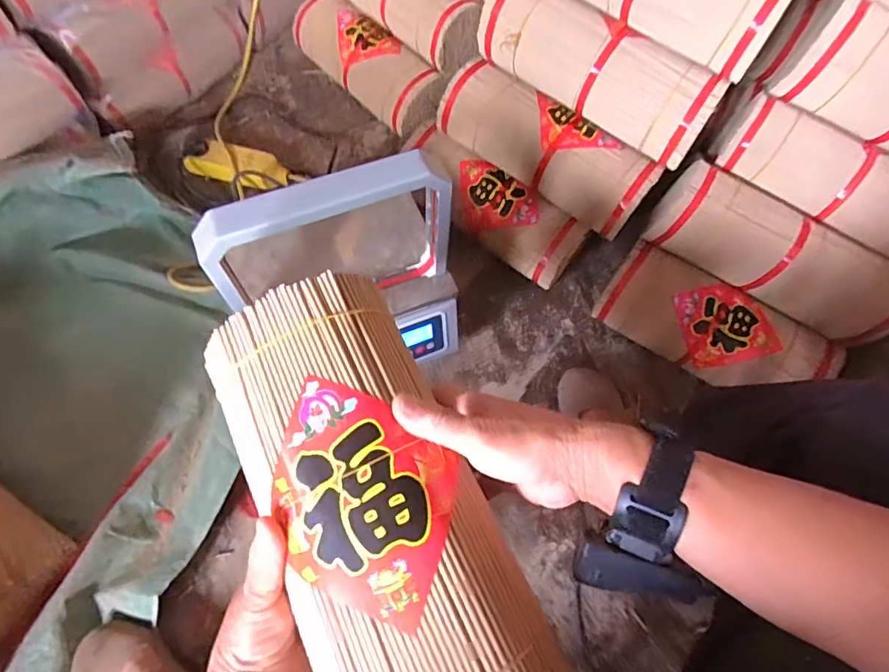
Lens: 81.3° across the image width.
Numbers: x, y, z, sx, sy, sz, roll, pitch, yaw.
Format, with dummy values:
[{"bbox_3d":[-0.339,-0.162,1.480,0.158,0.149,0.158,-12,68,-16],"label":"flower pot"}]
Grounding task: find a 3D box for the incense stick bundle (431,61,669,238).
[{"bbox_3d":[0.145,-0.277,0.750,0.323,0.087,0.089,35,69,12],"label":"incense stick bundle"}]

